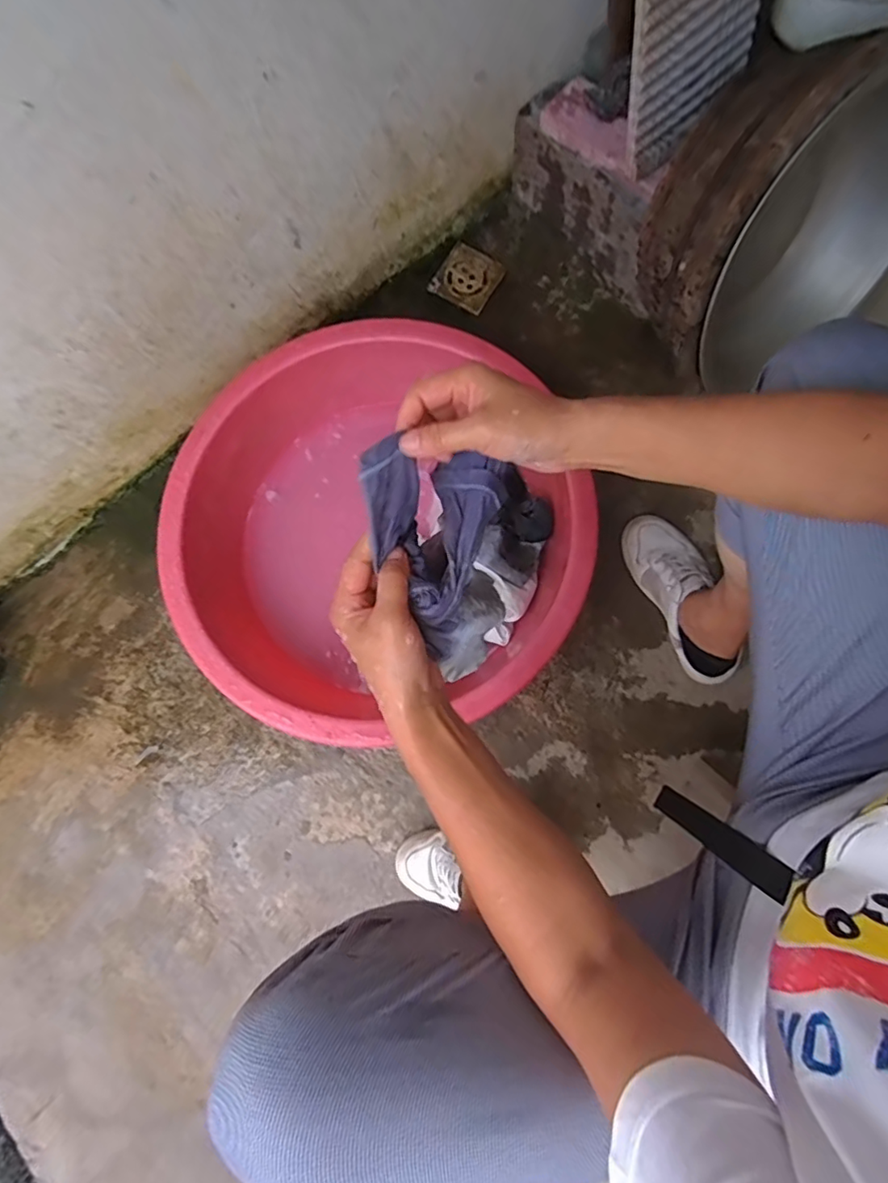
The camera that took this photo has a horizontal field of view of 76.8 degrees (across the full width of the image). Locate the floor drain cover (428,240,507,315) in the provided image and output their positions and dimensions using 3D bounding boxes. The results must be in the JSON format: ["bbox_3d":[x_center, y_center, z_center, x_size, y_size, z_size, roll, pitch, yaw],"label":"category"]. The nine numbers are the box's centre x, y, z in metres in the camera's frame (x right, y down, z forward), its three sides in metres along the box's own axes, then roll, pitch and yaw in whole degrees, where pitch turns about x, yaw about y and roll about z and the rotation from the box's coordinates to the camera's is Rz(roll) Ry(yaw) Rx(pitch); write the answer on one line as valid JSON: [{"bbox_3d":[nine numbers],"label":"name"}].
[{"bbox_3d":[0.037,-0.496,0.883,0.090,0.010,0.095,34,94,5],"label":"floor drain cover"}]

